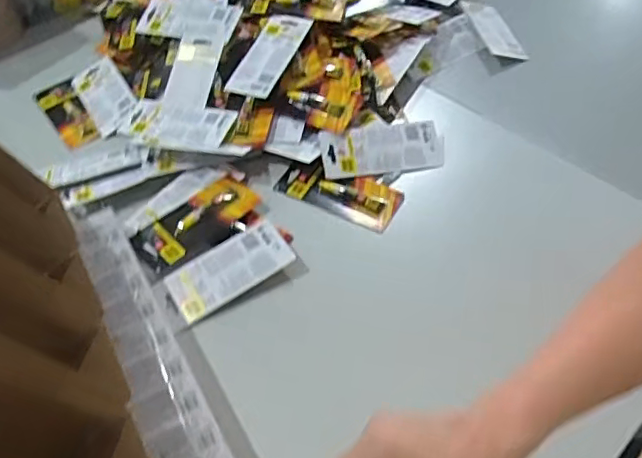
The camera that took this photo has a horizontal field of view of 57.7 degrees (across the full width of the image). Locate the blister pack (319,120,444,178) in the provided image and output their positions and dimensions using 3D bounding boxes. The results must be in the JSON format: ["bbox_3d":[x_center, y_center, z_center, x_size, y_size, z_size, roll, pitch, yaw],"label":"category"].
[{"bbox_3d":[0.080,-0.105,0.772,0.157,0.027,0.075,-8,51,-5],"label":"blister pack"}]

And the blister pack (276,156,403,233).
[{"bbox_3d":[0.023,-0.052,0.745,0.153,0.020,0.067,20,55,18],"label":"blister pack"}]

